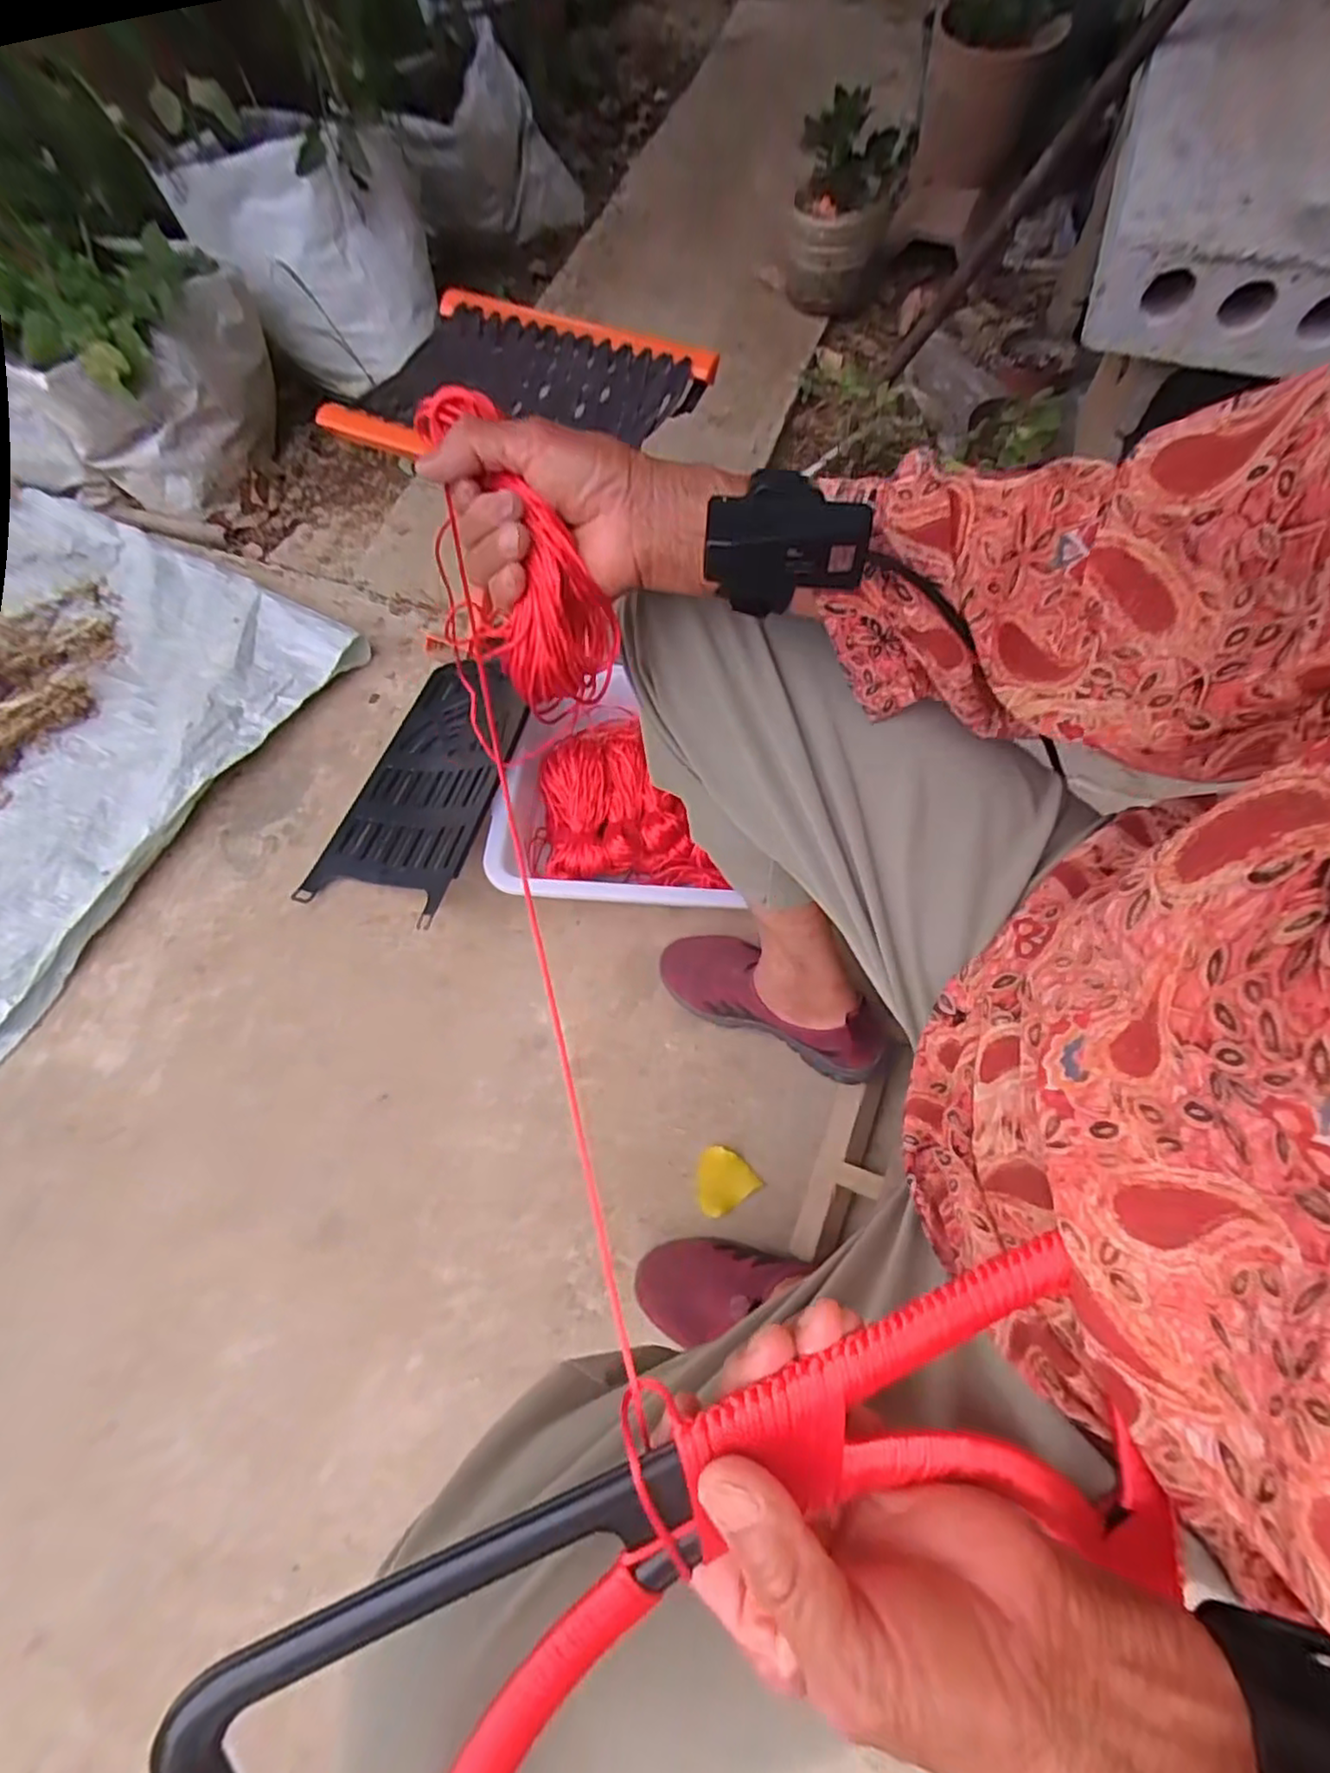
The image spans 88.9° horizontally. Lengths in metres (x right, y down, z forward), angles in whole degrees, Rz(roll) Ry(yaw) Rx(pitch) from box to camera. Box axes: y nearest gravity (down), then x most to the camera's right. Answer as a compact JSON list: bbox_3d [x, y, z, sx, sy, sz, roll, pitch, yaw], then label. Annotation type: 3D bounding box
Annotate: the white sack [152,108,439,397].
[{"bbox_3d":[-0.553,-1.009,1.101,0.350,0.268,0.202,-24,70,-8],"label":"white sack"}]

